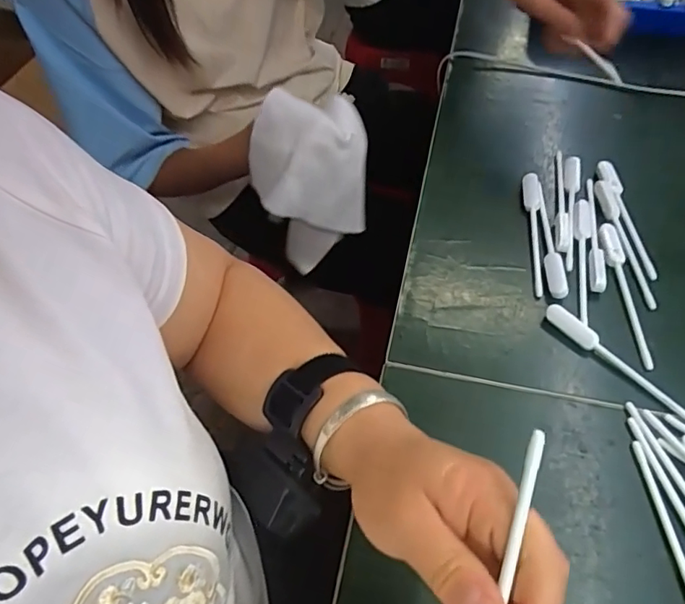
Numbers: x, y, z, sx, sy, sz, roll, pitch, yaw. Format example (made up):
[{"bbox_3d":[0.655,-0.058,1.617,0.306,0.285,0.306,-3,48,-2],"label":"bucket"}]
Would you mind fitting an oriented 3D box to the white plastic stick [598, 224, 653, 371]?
[{"bbox_3d":[0.231,-0.008,0.441,0.018,0.015,0.137,0,53,2],"label":"white plastic stick"}]

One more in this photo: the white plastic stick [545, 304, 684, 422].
[{"bbox_3d":[0.207,0.048,0.391,0.012,0.018,0.139,-35,59,-22],"label":"white plastic stick"}]

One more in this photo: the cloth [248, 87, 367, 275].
[{"bbox_3d":[-0.034,-0.138,0.613,0.118,0.188,0.091,-3,53,0],"label":"cloth"}]

